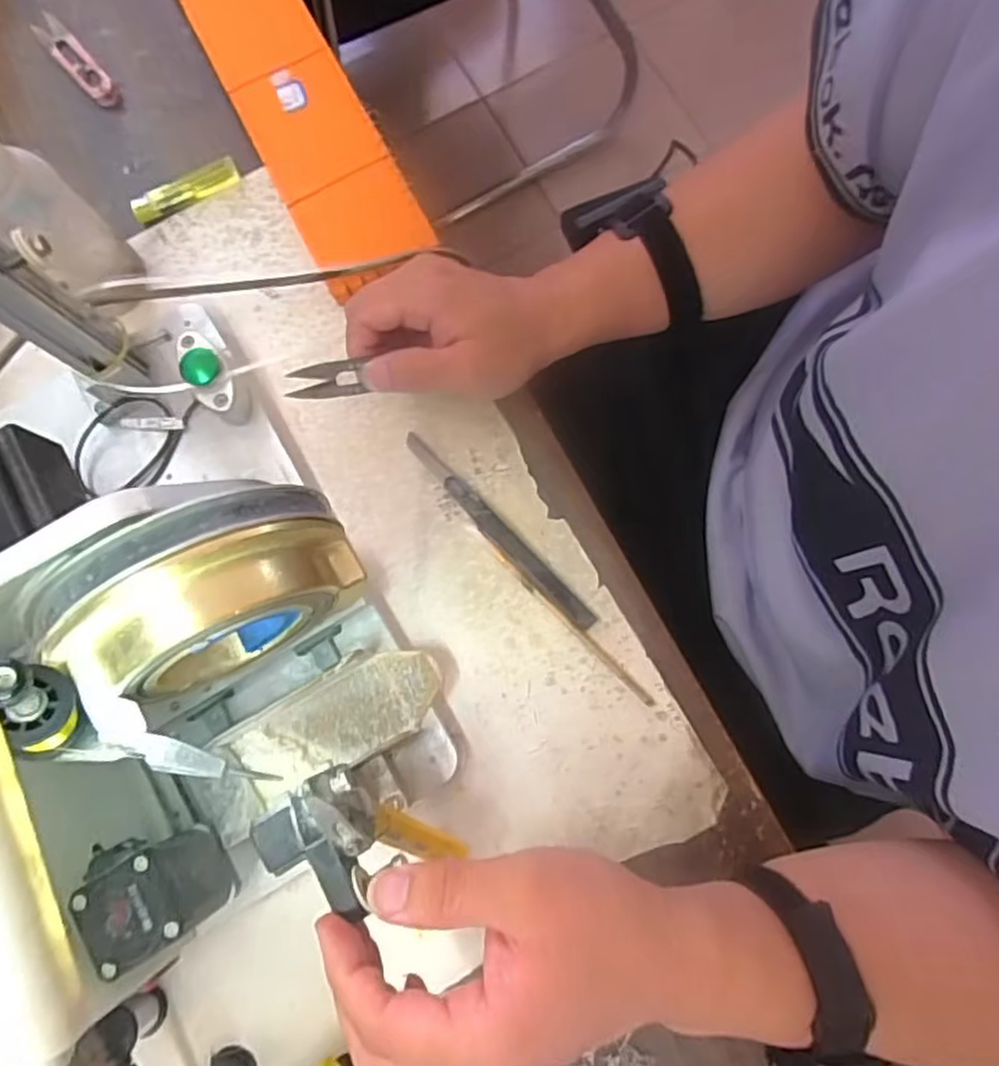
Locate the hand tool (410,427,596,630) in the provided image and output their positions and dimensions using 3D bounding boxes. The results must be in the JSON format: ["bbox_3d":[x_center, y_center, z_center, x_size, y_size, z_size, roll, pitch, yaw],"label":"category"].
[{"bbox_3d":[-0.003,-0.002,0.431,0.014,0.010,0.164,-43,80,-6],"label":"hand tool"}]

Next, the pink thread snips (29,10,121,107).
[{"bbox_3d":[-0.320,-0.356,0.513,0.021,0.008,0.101,-41,80,-5],"label":"pink thread snips"}]

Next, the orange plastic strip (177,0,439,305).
[{"bbox_3d":[-0.153,-0.321,0.487,0.078,0.009,0.333,-28,83,3],"label":"orange plastic strip"}]

